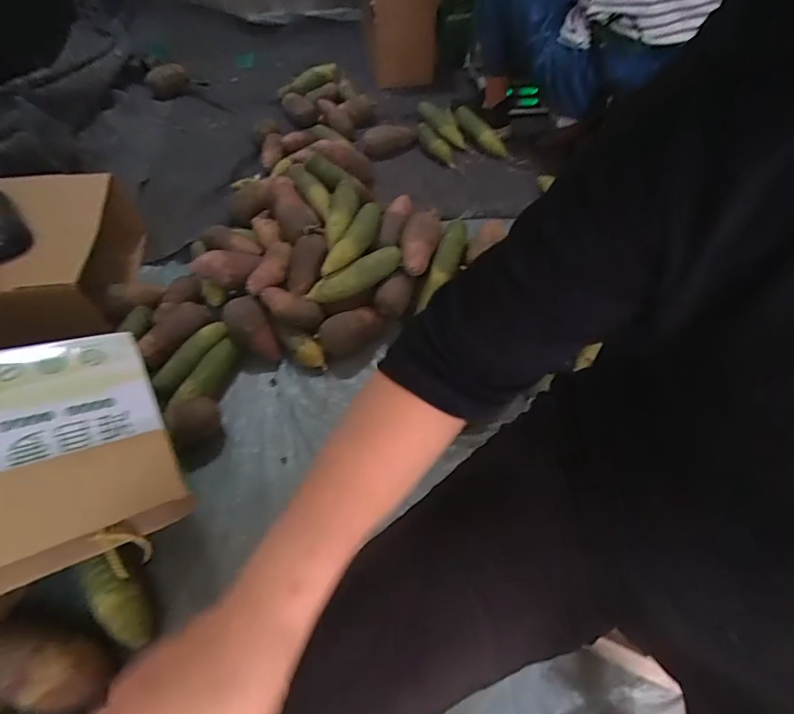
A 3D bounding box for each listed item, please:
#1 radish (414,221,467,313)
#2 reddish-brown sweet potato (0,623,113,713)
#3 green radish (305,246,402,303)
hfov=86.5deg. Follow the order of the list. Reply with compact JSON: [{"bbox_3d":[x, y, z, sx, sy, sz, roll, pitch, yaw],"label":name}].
[{"bbox_3d":[0.103,-0.201,0.867,0.053,0.042,0.187,22,74,15],"label":"radish"},{"bbox_3d":[-0.433,0.384,0.517,0.155,0.063,0.087,10,56,7],"label":"reddish-brown sweet potato"},{"bbox_3d":[-0.079,-0.156,0.836,0.196,0.068,0.051,-28,60,-18],"label":"green radish"}]

